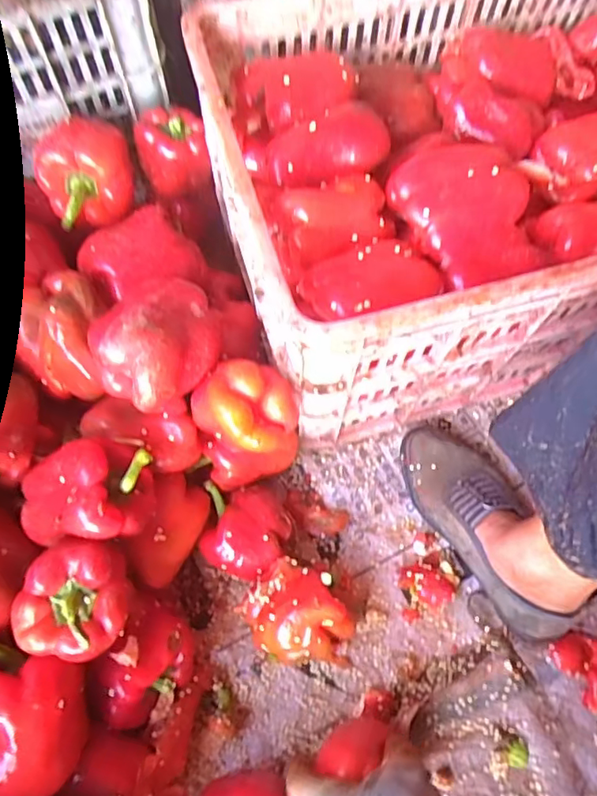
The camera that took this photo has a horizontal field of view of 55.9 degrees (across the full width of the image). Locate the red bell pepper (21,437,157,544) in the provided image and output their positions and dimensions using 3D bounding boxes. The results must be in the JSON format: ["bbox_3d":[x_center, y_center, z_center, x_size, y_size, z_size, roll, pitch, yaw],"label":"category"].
[{"bbox_3d":[-0.179,0.077,0.470,0.104,0.065,0.086,0,67,1],"label":"red bell pepper"}]

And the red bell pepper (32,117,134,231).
[{"bbox_3d":[-0.225,-0.239,0.594,0.097,0.080,0.071,-36,71,-13],"label":"red bell pepper"}]

